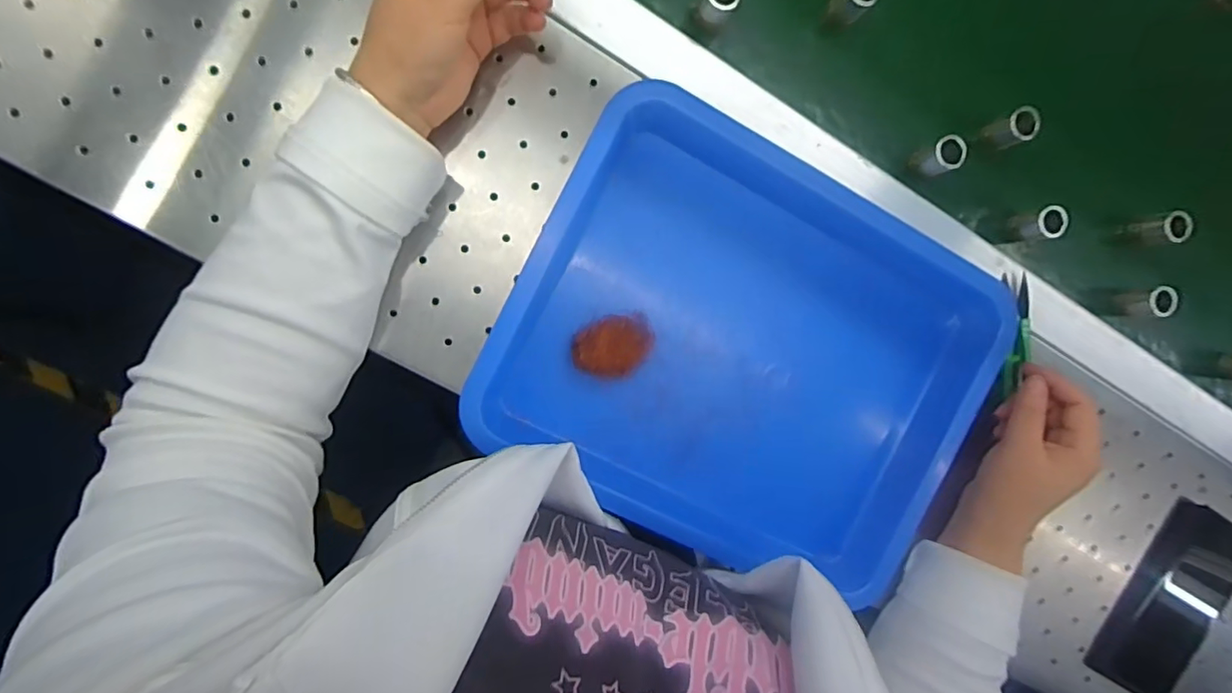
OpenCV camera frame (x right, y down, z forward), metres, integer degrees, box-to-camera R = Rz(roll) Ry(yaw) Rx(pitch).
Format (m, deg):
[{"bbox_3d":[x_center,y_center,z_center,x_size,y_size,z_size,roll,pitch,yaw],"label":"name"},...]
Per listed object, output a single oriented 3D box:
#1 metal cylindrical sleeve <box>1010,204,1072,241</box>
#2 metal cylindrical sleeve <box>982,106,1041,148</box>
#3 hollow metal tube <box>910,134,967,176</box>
[{"bbox_3d":[0.311,-0.090,0.408,0.022,0.030,0.023,-1,94,-9],"label":"metal cylindrical sleeve"},{"bbox_3d":[0.286,-0.157,0.399,0.022,0.028,0.023,-22,97,-7],"label":"metal cylindrical sleeve"},{"bbox_3d":[0.231,-0.136,0.394,0.021,0.026,0.022,-34,98,-5],"label":"hollow metal tube"}]

